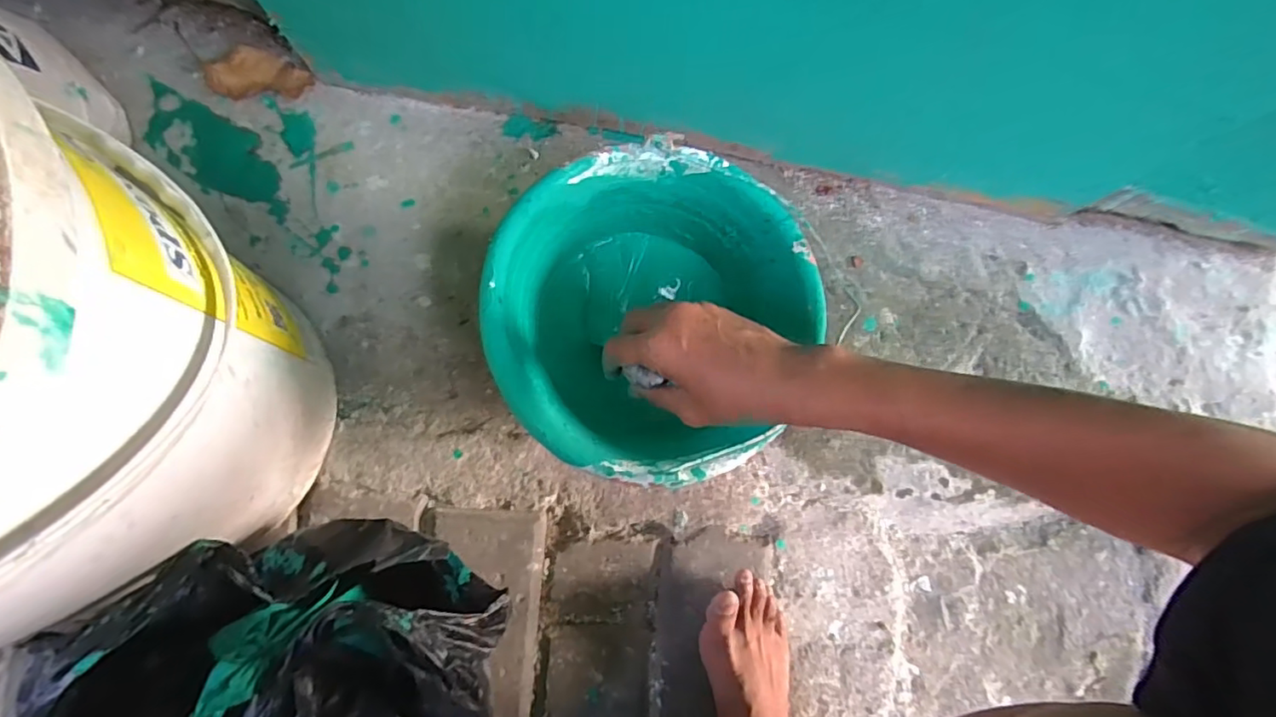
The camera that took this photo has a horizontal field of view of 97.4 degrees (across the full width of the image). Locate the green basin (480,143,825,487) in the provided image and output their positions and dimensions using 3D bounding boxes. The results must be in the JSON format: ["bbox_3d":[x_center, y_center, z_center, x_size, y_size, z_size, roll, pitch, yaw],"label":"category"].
[{"bbox_3d":[0.008,-0.028,0.451,0.238,0.117,0.237,-13,88,-9],"label":"green basin"}]

